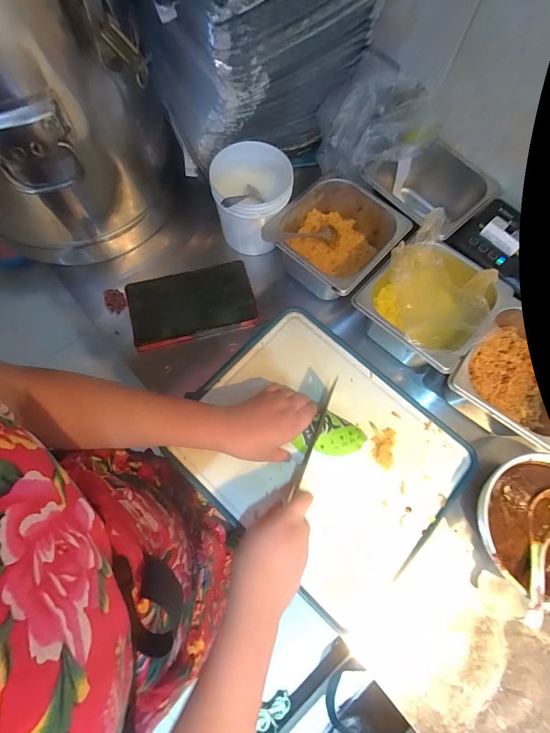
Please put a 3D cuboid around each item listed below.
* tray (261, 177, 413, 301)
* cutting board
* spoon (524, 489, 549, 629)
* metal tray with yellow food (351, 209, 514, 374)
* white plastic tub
[{"bbox_3d":[0.093,-0.195,0.546,0.164,0.091,0.173,37,74,10],"label":"tray"},{"bbox_3d":[0.064,0.119,0.489,0.361,0.014,0.298,39,75,11],"label":"cutting board"},{"bbox_3d":[0.332,0.228,0.421,0.040,0.027,0.163,25,72,6],"label":"spoon"},{"bbox_3d":[0.220,-0.087,0.515,0.171,0.112,0.162,-43,78,-14],"label":"metal tray with yellow food"},{"bbox_3d":[-0.045,-0.259,0.559,0.103,0.116,0.121,-13,72,-6],"label":"white plastic tub"}]

